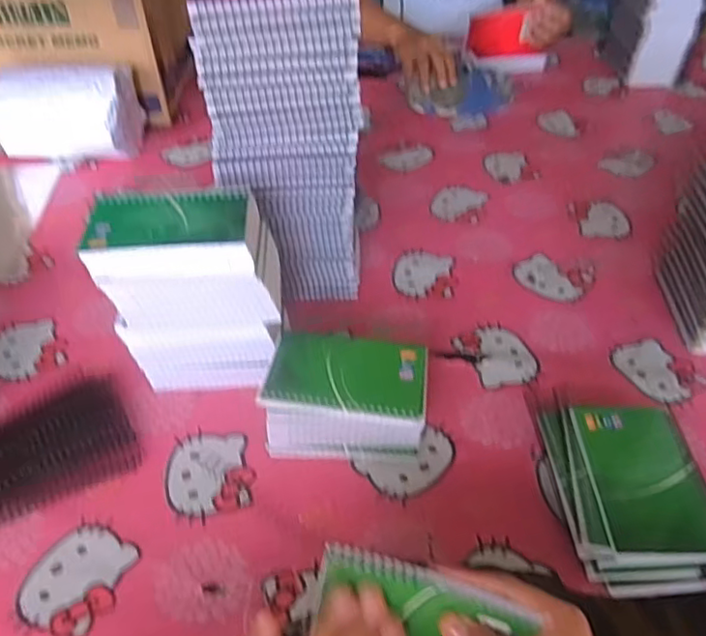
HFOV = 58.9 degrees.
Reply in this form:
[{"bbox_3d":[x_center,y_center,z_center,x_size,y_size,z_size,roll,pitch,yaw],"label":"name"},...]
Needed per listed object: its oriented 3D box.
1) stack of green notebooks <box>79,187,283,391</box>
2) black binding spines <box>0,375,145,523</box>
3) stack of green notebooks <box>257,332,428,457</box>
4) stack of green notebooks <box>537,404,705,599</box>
[{"bbox_3d":[-0.142,-0.021,0.576,0.148,0.177,0.085,-1,44,-1],"label":"stack of green notebooks"},{"bbox_3d":[-0.285,0.117,0.562,0.164,0.011,0.123,-22,48,-21],"label":"black binding spines"},{"bbox_3d":[-0.005,0.074,0.547,0.133,0.085,0.078,6,44,7],"label":"stack of green notebooks"},{"bbox_3d":[0.222,0.136,0.500,0.112,0.051,0.148,0,44,0],"label":"stack of green notebooks"}]

